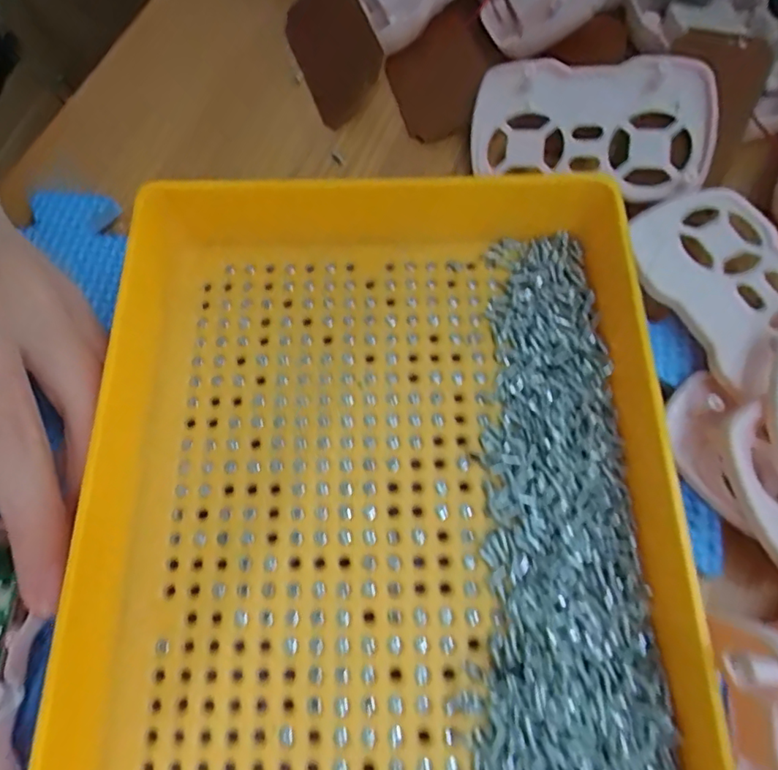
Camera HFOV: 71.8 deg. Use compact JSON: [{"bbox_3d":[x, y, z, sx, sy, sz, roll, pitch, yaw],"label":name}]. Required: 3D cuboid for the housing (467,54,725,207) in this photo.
[{"bbox_3d":[0.078,-0.104,0.210,0.087,0.019,0.054,12,71,6],"label":"housing"}]

